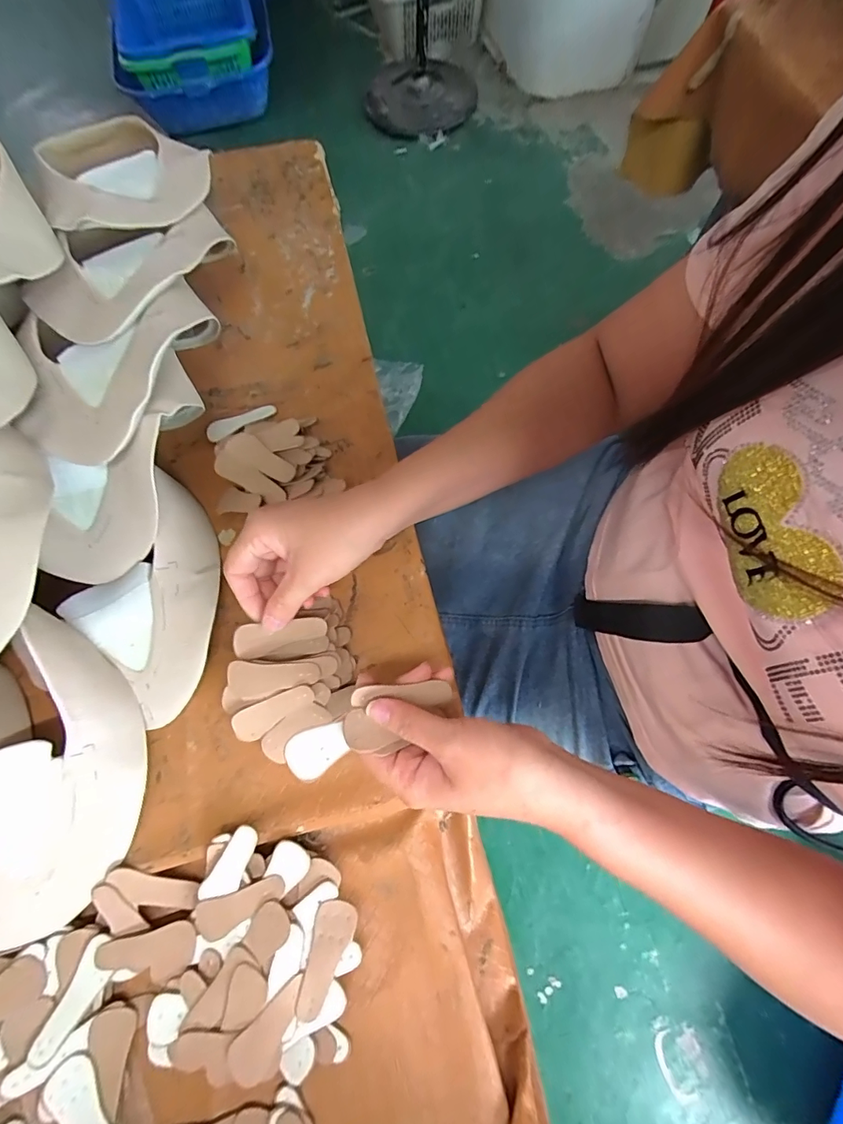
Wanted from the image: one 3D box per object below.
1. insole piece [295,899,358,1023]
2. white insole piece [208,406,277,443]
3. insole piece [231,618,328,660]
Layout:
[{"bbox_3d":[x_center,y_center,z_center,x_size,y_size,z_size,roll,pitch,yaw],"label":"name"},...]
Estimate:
[{"bbox_3d":[-0.057,0.240,0.276,0.025,0.006,0.060,11,70,-2],"label":"insole piece"},{"bbox_3d":[-0.155,-0.122,0.395,0.060,0.004,0.019,-27,73,-7],"label":"white insole piece"},{"bbox_3d":[-0.095,0.050,0.310,0.060,0.004,0.022,-9,105,-11],"label":"insole piece"}]

